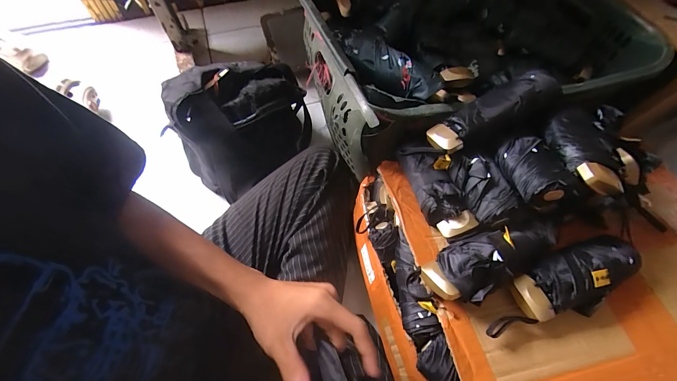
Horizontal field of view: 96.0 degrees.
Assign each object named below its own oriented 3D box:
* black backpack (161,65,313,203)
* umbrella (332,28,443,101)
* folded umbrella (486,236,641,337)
[{"bbox_3d":[-0.212,-0.153,0.665,0.191,0.227,0.278,32,64,16],"label":"black backpack"},{"bbox_3d":[0.067,-0.177,0.439,0.162,0.039,0.062,39,66,19],"label":"umbrella"},{"bbox_3d":[0.268,0.112,0.366,0.222,0.044,0.069,-16,62,-11],"label":"folded umbrella"}]

